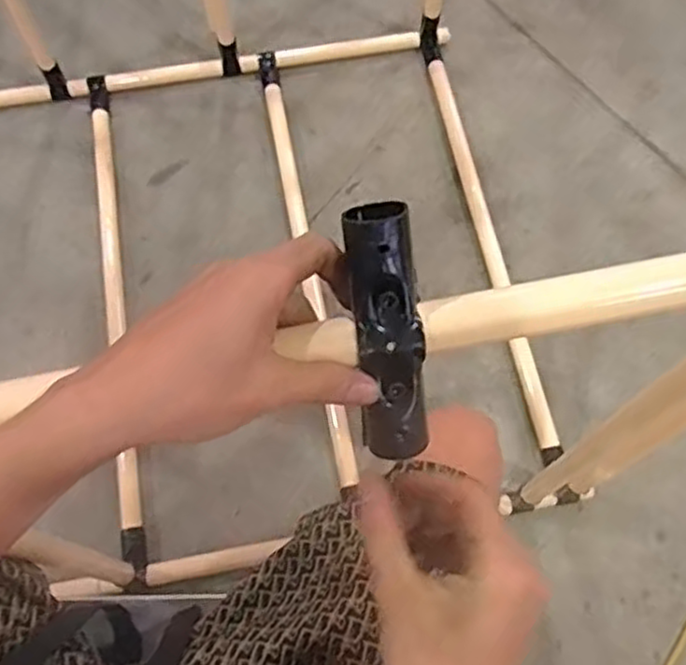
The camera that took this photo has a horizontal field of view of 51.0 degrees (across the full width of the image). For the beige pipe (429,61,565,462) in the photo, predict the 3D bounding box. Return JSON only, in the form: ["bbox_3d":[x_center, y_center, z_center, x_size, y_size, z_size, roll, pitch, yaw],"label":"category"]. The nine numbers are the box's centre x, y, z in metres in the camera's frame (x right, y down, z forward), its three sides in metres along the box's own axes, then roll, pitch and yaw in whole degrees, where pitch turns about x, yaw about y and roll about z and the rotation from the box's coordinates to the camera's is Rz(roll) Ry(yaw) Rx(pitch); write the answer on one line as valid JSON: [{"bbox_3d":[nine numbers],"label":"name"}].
[{"bbox_3d":[0.234,-0.155,1.170,0.041,0.036,0.713,-10,68,-3],"label":"beige pipe"}]

